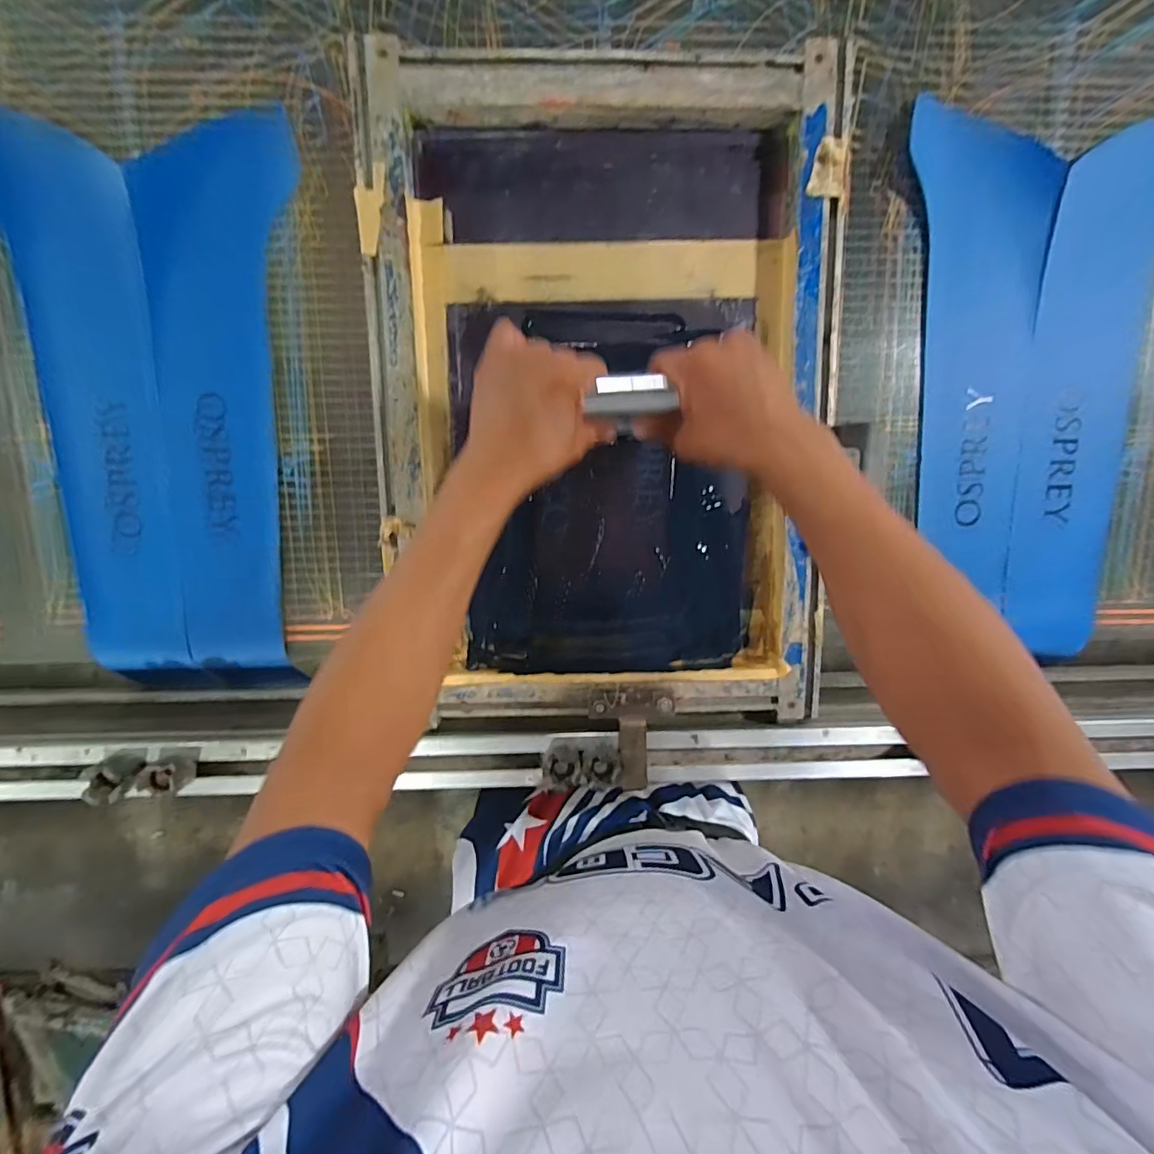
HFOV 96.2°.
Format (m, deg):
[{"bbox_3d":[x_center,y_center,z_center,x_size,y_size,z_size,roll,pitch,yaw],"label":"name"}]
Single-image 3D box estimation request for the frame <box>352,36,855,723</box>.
[{"bbox_3d":[0.028,-0.143,0.448,0.381,0.035,0.537,-2,99,-3],"label":"frame"}]

